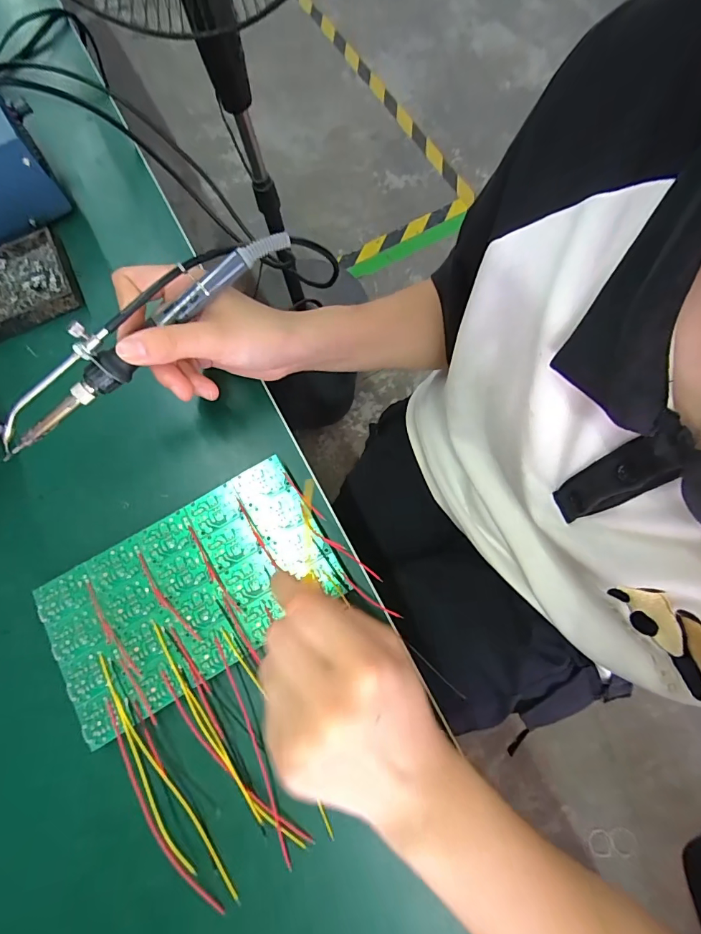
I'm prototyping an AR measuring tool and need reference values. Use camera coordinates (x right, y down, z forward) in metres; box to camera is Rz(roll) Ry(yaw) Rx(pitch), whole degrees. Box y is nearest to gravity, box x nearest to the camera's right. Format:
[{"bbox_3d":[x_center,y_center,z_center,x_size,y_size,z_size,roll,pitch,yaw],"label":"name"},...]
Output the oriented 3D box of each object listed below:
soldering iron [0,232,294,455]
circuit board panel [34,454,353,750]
[{"bbox_3d":[-0.125,-0.080,0.251,0.208,0.031,0.023,-39,74,-2],"label":"soldering iron"},{"bbox_3d":[-0.099,0.076,0.271,0.171,0.006,0.100,-30,73,-8],"label":"circuit board panel"}]

